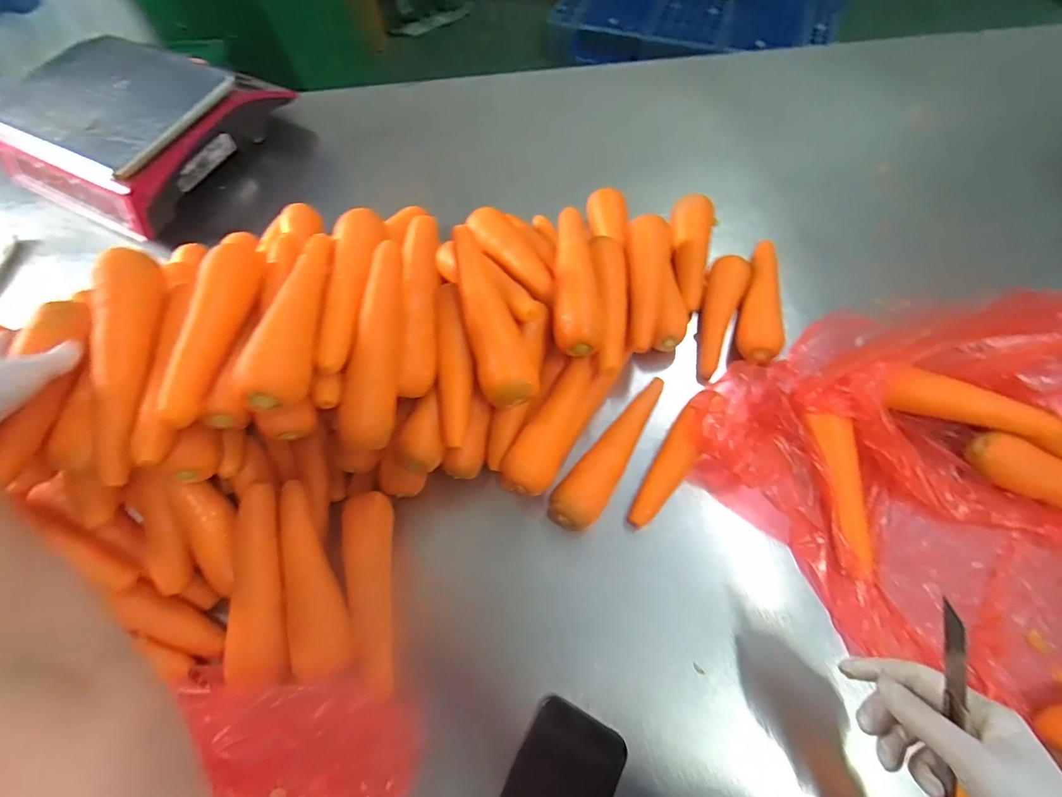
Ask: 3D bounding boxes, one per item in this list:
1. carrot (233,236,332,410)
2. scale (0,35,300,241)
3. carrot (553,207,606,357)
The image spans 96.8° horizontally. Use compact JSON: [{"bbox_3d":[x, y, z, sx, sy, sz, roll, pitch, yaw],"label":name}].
[{"bbox_3d":[-0.187,-0.074,0.376,0.035,0.043,0.178,0,65,2],"label":"carrot"},{"bbox_3d":[-0.566,-0.403,0.683,0.292,0.108,0.292,22,67,12],"label":"scale"},{"bbox_3d":[0.049,-0.126,0.490,0.049,0.046,0.177,1,65,3],"label":"carrot"}]

